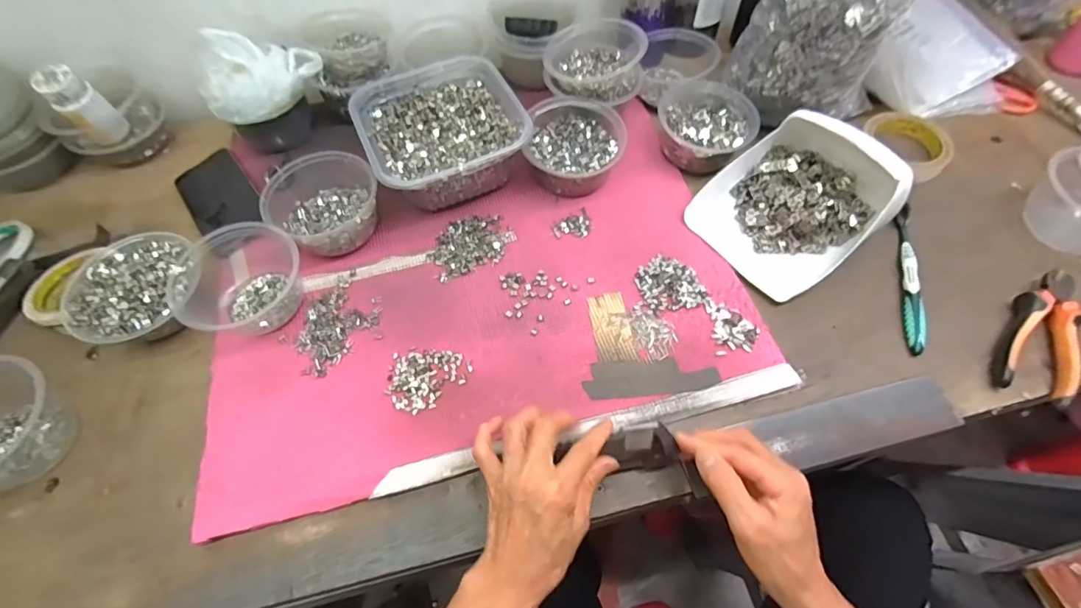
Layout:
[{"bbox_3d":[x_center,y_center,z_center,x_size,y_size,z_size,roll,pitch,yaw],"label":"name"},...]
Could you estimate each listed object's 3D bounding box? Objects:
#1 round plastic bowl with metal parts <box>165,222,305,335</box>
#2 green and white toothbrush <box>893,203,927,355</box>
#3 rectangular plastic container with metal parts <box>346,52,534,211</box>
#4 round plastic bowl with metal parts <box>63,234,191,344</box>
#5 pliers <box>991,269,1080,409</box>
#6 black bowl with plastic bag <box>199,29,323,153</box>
[{"bbox_3d":[-0.300,-0.030,0.485,0.112,0.058,0.123,-1,61,1],"label":"round plastic bowl with metal parts"},{"bbox_3d":[0.380,-0.032,0.497,0.019,0.018,0.178,12,63,8],"label":"green and white toothbrush"},{"bbox_3d":[-0.114,-0.195,0.561,0.169,0.073,0.177,-23,63,-10],"label":"rectangular plastic container with metal parts"},{"bbox_3d":[-0.404,-0.013,0.487,0.108,0.055,0.121,-8,62,-2],"label":"round plastic bowl with metal parts"},{"bbox_3d":[0.472,0.028,0.455,0.056,0.025,0.144,32,67,17],"label":"pliers"},{"bbox_3d":[-0.321,-0.249,0.578,0.102,0.105,0.124,40,70,20],"label":"black bowl with plastic bag"}]

